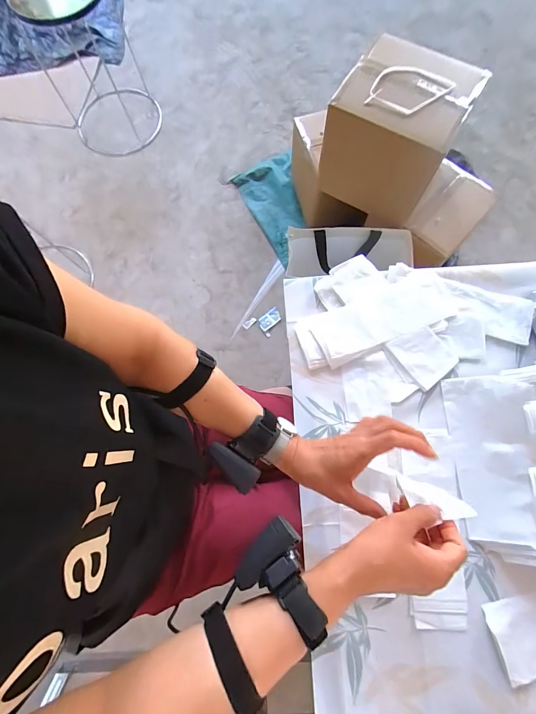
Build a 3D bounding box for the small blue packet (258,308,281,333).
[{"bbox_3d":[0.006,-0.134,1.147,0.088,0.007,0.047,-36,82,-12],"label":"small blue packet"}]

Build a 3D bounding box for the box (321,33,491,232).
[{"bbox_3d":[0.319,-0.560,0.842,0.284,0.295,0.258,33,79,9],"label":"box"}]

